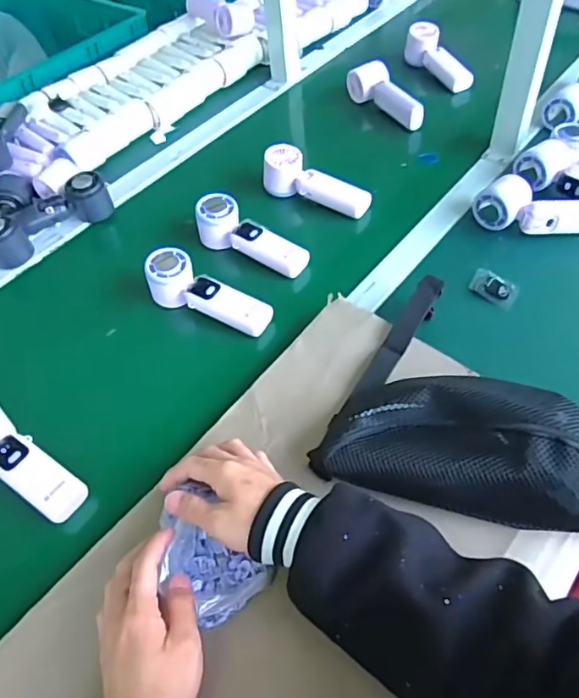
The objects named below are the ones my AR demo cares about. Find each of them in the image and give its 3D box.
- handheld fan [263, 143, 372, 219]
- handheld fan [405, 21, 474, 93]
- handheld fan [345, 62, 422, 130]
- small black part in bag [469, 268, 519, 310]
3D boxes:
[{"bbox_3d":[0.039,-0.244,0.790,0.165,0.060,0.051,22,57,20],"label":"handheld fan"},{"bbox_3d":[0.265,-0.513,0.991,0.046,0.060,0.167,-25,68,-13],"label":"handheld fan"},{"bbox_3d":[0.157,-0.419,0.914,0.050,0.054,0.164,-22,53,-13],"label":"handheld fan"},{"bbox_3d":[0.251,-0.074,0.679,0.056,0.011,0.042,30,60,25],"label":"small black part in bag"}]

